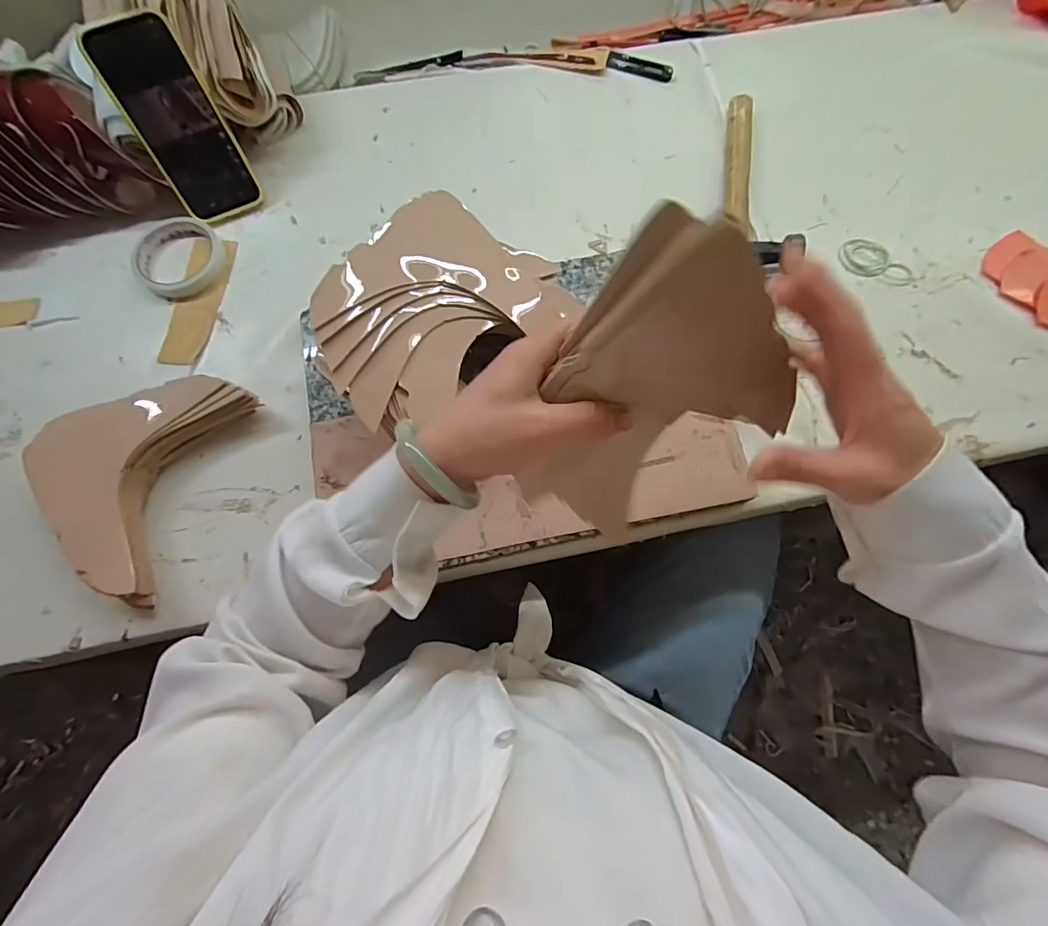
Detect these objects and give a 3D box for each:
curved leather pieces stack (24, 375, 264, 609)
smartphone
[{"bbox_3d":[-0.351,0.002,0.421,0.150,0.044,0.198,22,76,6],"label":"curved leather pieces stack"},{"bbox_3d":[-0.342,-0.336,0.469,0.079,0.162,0.015,-27,44,-10],"label":"smartphone"}]

